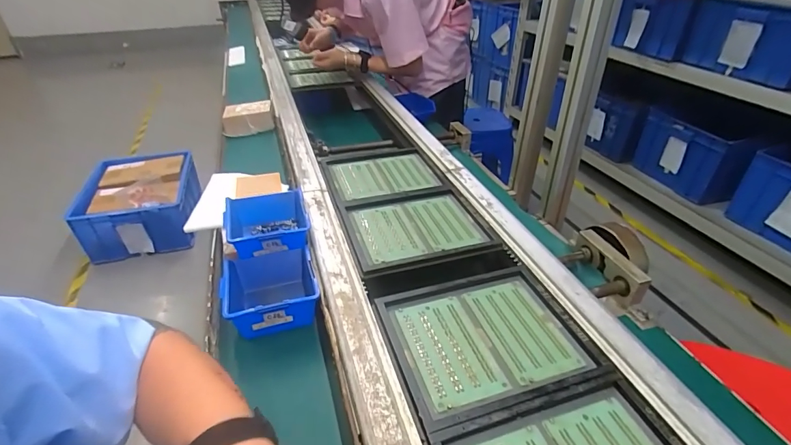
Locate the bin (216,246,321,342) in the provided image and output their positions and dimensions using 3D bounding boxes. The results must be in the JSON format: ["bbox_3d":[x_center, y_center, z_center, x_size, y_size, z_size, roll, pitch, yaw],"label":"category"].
[{"bbox_3d":[-0.174,0.098,0.571,0.121,0.068,0.122,-10,37,-14],"label":"bin"}]

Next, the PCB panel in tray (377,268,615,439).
[{"bbox_3d":[0.105,0.134,0.480,0.216,0.013,0.179,-11,38,-15],"label":"PCB panel in tray"}]

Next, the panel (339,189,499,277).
[{"bbox_3d":[0.030,0.008,0.658,0.213,0.010,0.178,-11,37,-14],"label":"panel"}]

